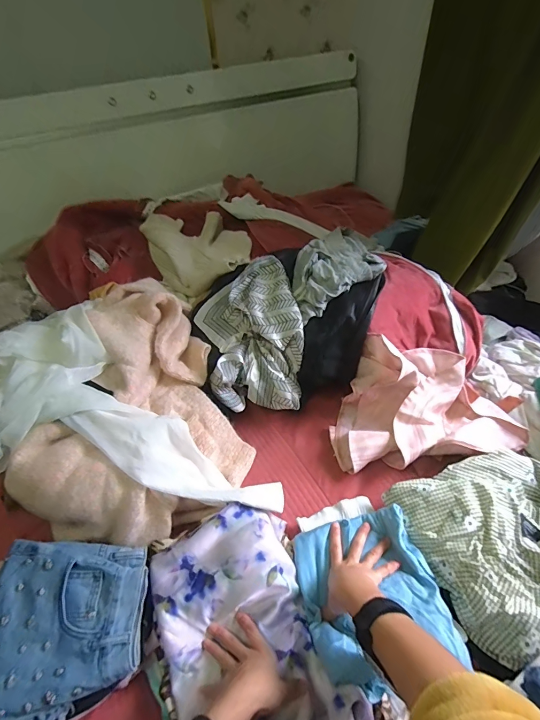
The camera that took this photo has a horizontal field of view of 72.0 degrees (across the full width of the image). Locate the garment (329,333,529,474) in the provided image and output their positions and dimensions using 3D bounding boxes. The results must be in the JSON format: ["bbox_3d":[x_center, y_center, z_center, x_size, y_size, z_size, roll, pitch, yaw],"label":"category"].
[{"bbox_3d":[0.323,0.091,0.754,0.367,0.167,0.234,2,47,5],"label":"garment"}]

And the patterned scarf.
[{"bbox_3d":[-0.044,-0.054,0.847,0.222,0.170,0.312,-10,47,-6],"label":"patterned scarf"}]

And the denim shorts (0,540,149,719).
[{"bbox_3d":[-0.301,0.386,0.524,0.235,0.041,0.237,-4,47,-1],"label":"denim shorts"}]

